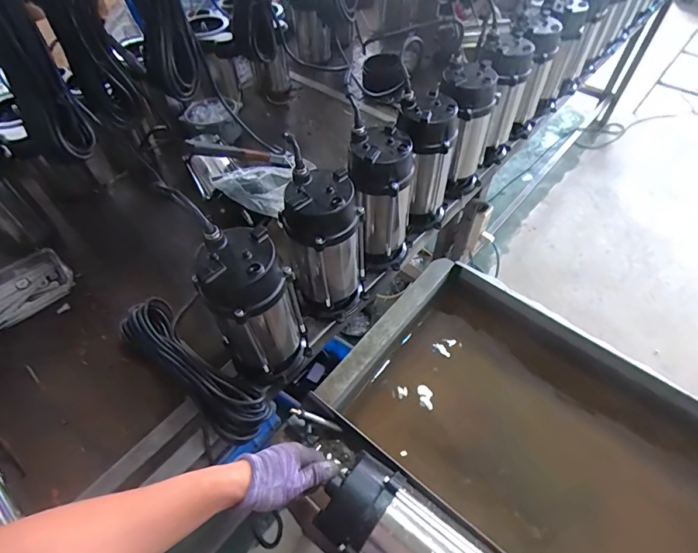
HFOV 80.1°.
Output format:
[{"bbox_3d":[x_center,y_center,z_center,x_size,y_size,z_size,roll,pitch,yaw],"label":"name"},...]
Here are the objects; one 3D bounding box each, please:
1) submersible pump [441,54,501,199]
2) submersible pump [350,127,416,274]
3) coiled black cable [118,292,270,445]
[{"bbox_3d":[0.261,-0.316,0.955,0.123,0.284,0.120,11,54,9],"label":"submersible pump"},{"bbox_3d":[0.065,-0.141,0.823,0.115,0.279,0.107,-1,53,1],"label":"submersible pump"},{"bbox_3d":[-0.283,0.154,0.763,0.366,0.060,0.128,37,62,25],"label":"coiled black cable"}]

